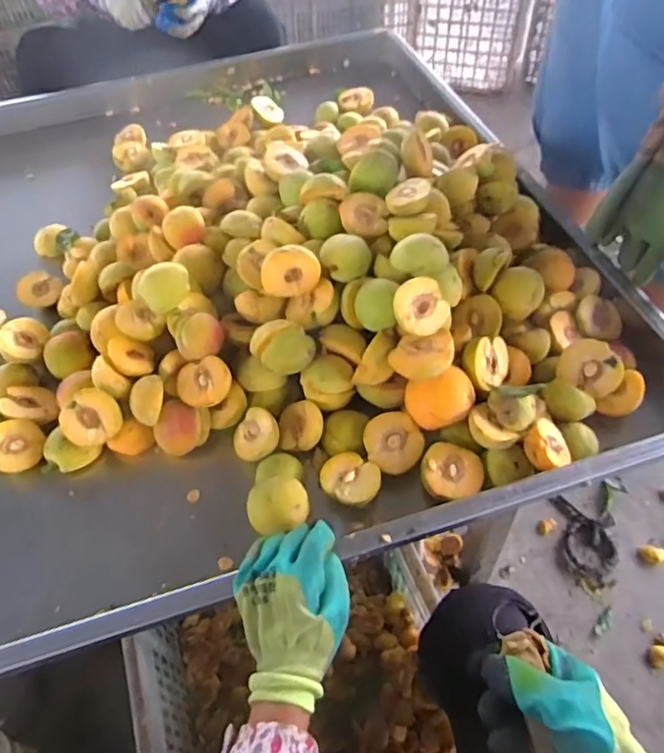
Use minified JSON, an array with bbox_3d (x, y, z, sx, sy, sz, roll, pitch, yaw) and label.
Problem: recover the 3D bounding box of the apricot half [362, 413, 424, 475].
[{"bbox_3d":[0.069,0.073,0.639,0.066,0.023,0.066,0,75,1],"label":"apricot half"}]

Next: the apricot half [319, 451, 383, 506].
[{"bbox_3d":[0.020,0.116,0.621,0.061,0.035,0.056,-2,52,2],"label":"apricot half"}]

